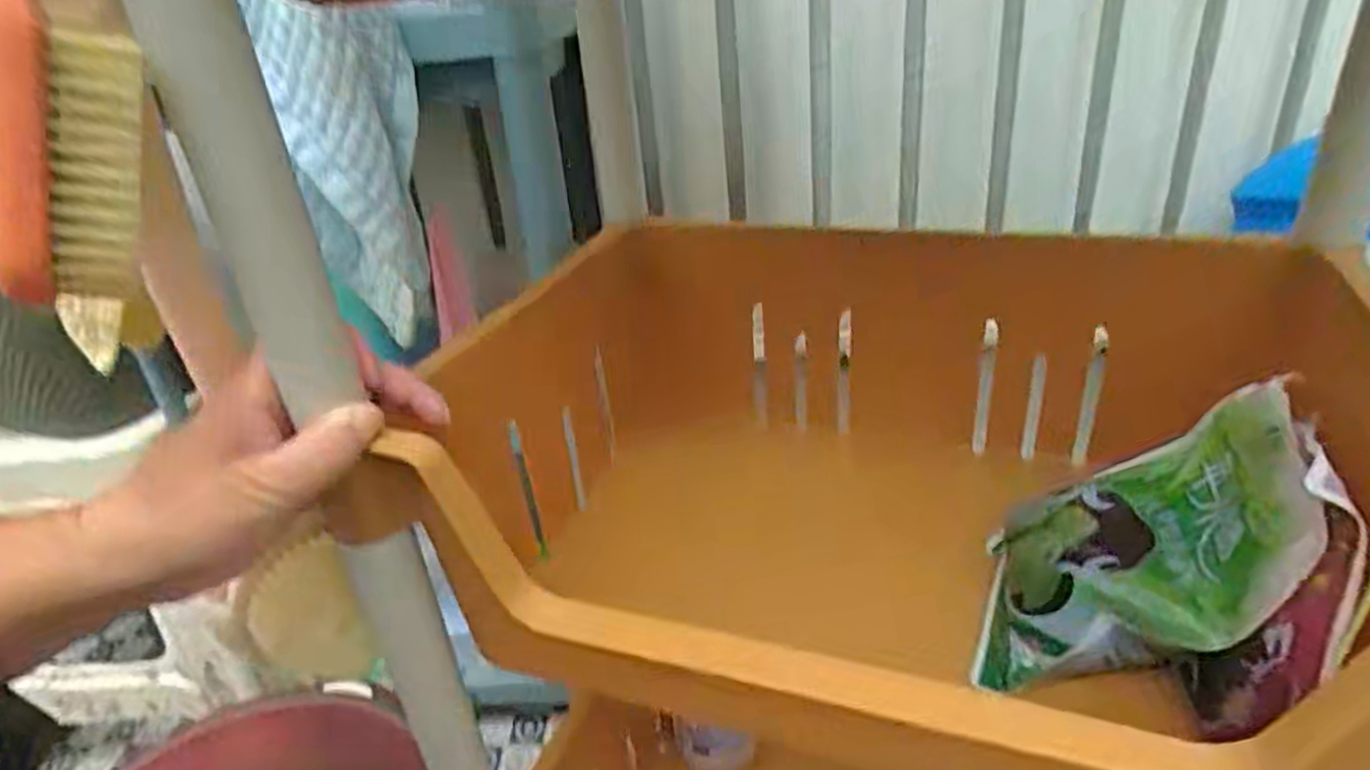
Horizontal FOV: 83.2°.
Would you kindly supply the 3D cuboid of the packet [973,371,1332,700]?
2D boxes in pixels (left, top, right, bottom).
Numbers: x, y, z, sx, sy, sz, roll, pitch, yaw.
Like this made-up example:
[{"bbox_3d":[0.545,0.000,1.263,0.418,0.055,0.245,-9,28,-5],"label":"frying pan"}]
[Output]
[{"bbox_3d":[0.210,0.067,0.360,0.074,0.157,0.144,28,39,11],"label":"packet"}]

